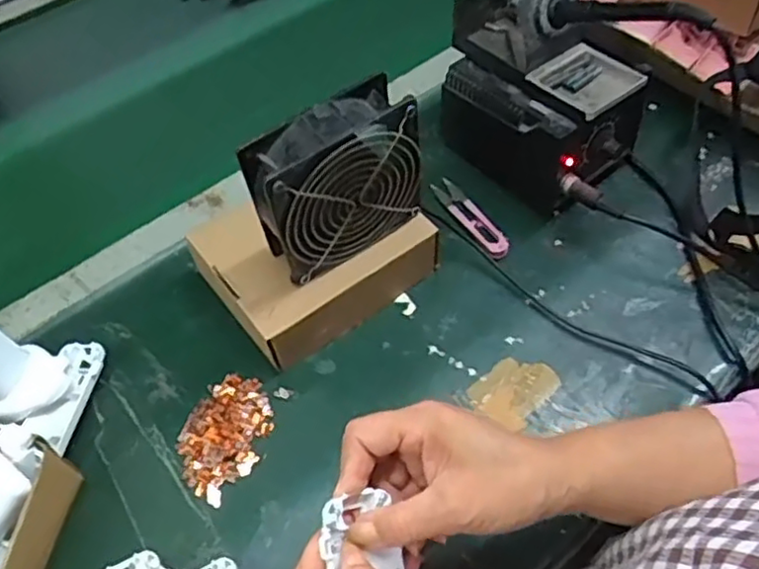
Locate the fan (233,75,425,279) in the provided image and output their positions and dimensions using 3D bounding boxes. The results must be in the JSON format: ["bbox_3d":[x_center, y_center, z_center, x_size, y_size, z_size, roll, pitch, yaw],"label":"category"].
[{"bbox_3d":[-0.029,-0.075,0.487,0.121,0.116,0.043,-31,60,-18],"label":"fan"}]

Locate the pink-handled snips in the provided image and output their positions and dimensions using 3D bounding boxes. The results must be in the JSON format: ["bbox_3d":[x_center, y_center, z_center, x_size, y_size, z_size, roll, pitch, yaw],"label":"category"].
[{"bbox_3d":[0.083,-0.062,0.605,0.024,0.009,0.104,-25,58,-14],"label":"pink-handled snips"}]

